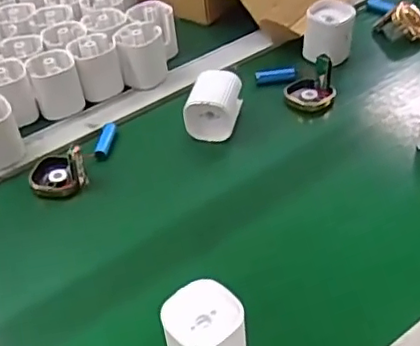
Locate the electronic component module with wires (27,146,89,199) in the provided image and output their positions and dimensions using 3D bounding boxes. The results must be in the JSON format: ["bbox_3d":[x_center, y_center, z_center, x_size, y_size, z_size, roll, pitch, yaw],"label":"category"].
[{"bbox_3d":[-0.165,-0.011,0.646,0.059,0.046,0.053,-15,43,-10],"label":"electronic component module with wires"}]

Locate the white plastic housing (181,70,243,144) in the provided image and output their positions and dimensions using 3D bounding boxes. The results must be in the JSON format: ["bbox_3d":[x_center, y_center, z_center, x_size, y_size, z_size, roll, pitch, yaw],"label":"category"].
[{"bbox_3d":[0.005,-0.077,0.692,0.055,0.049,0.067,6,44,13],"label":"white plastic housing"}]

